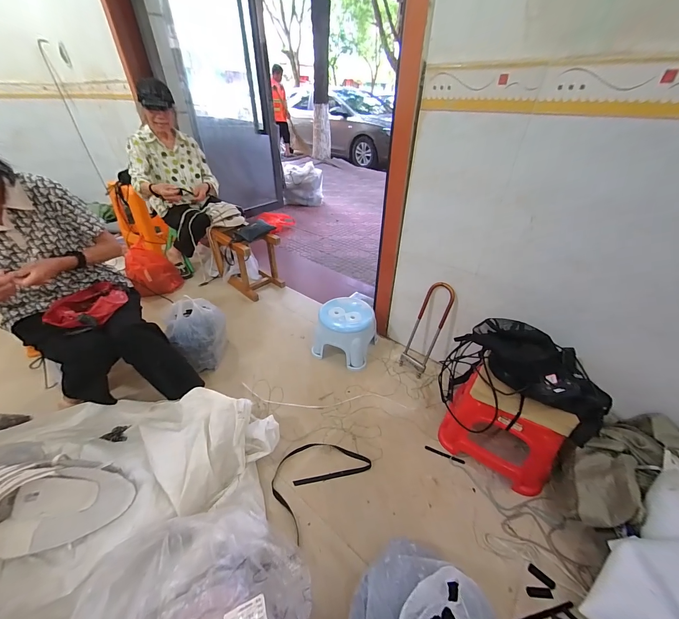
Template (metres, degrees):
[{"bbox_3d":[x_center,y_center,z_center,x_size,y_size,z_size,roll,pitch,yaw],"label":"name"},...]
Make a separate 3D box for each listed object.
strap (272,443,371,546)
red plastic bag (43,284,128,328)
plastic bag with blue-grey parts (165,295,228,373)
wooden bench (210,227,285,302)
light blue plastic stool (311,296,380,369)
[{"bbox_3d":[-0.068,0.504,0.891,0.283,0.027,0.209,-26,45,-32],"label":"strap"},{"bbox_3d":[-0.788,-0.019,0.915,0.184,0.066,0.206,-3,37,-6],"label":"red plastic bag"},{"bbox_3d":[-0.587,0.097,1.201,0.208,0.270,0.233,-19,41,-25],"label":"plastic bag with blue-grey parts"},{"bbox_3d":[-0.554,-0.308,1.705,0.406,0.344,0.251,29,45,32],"label":"wooden bench"},{"bbox_3d":[0.032,0.097,1.268,0.253,0.215,0.225,15,39,17],"label":"light blue plastic stool"}]

